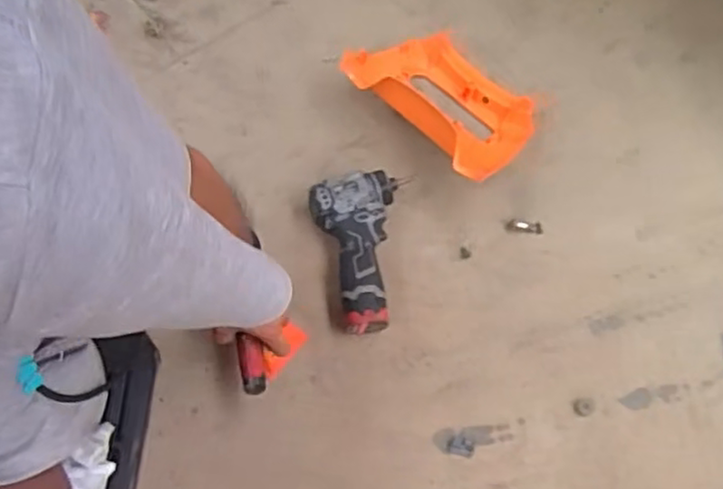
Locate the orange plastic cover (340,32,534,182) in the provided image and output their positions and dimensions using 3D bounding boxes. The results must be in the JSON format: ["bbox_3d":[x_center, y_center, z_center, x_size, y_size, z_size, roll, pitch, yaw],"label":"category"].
[{"bbox_3d":[0.114,-0.204,0.913,0.242,0.085,0.162,40,71,15],"label":"orange plastic cover"}]

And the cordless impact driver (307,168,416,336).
[{"bbox_3d":[0.014,0.005,0.846,0.121,0.055,0.194,-12,67,-7],"label":"cordless impact driver"}]

